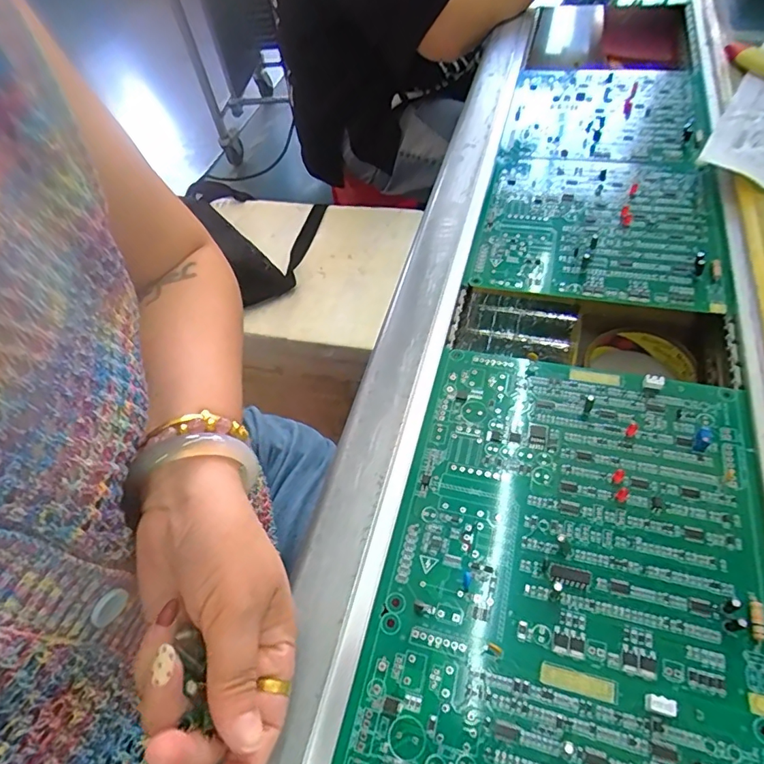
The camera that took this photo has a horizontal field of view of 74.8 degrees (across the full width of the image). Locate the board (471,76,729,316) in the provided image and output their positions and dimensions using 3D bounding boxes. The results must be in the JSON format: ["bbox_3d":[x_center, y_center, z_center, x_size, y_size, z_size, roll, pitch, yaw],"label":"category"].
[{"bbox_3d":[0.198,-0.215,0.467,0.177,0.022,0.380,9,57,13],"label":"board"}]

